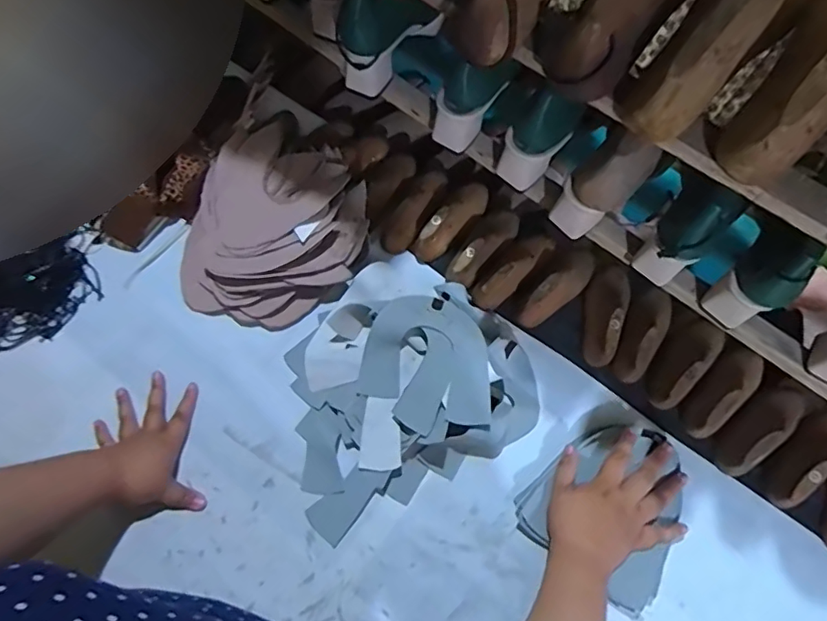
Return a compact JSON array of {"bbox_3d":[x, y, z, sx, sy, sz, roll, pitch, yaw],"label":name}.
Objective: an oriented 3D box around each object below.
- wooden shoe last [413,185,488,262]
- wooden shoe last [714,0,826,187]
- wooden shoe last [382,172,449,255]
[{"bbox_3d":[0.053,-0.124,0.715,0.049,0.049,0.134,34,75,13],"label":"wooden shoe last"},{"bbox_3d":[0.316,-0.193,0.393,0.061,0.073,0.231,39,76,14],"label":"wooden shoe last"},{"bbox_3d":[0.002,-0.141,0.722,0.039,0.047,0.138,31,74,12],"label":"wooden shoe last"}]

